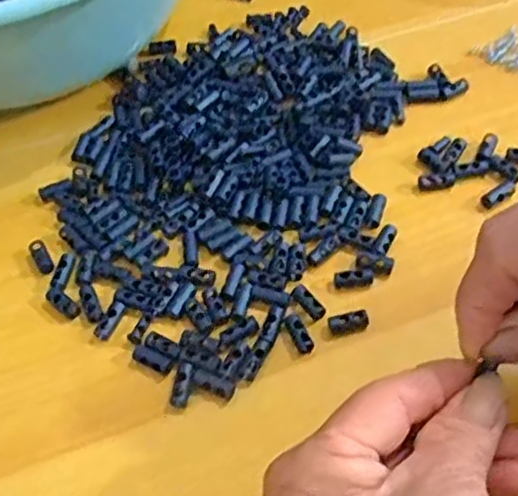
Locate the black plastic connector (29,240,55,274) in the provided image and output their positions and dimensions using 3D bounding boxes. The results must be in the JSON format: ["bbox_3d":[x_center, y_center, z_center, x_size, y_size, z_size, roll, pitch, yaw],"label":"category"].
[{"bbox_3d":[-0.111,0.004,0.342,0.008,0.004,0.022,-26,56,-15],"label":"black plastic connector"}]

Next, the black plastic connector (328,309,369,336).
[{"bbox_3d":[0.041,0.034,0.309,0.018,0.004,0.010,-13,53,-6],"label":"black plastic connector"}]

